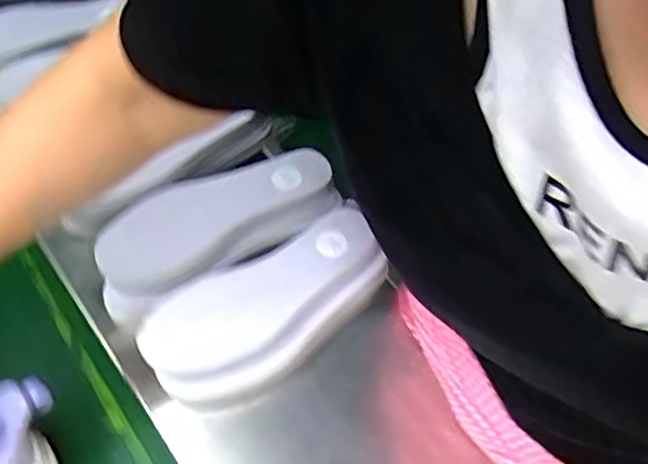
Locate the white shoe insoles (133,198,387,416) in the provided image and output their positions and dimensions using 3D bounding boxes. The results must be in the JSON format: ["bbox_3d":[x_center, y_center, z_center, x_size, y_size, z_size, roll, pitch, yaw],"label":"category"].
[{"bbox_3d":[-0.043,0.061,0.533,0.213,0.044,0.093,-33,62,-26],"label":"white shoe insoles"}]

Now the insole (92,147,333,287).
[{"bbox_3d":[-0.096,-0.022,0.556,0.208,0.027,0.066,-29,60,-24],"label":"insole"}]

